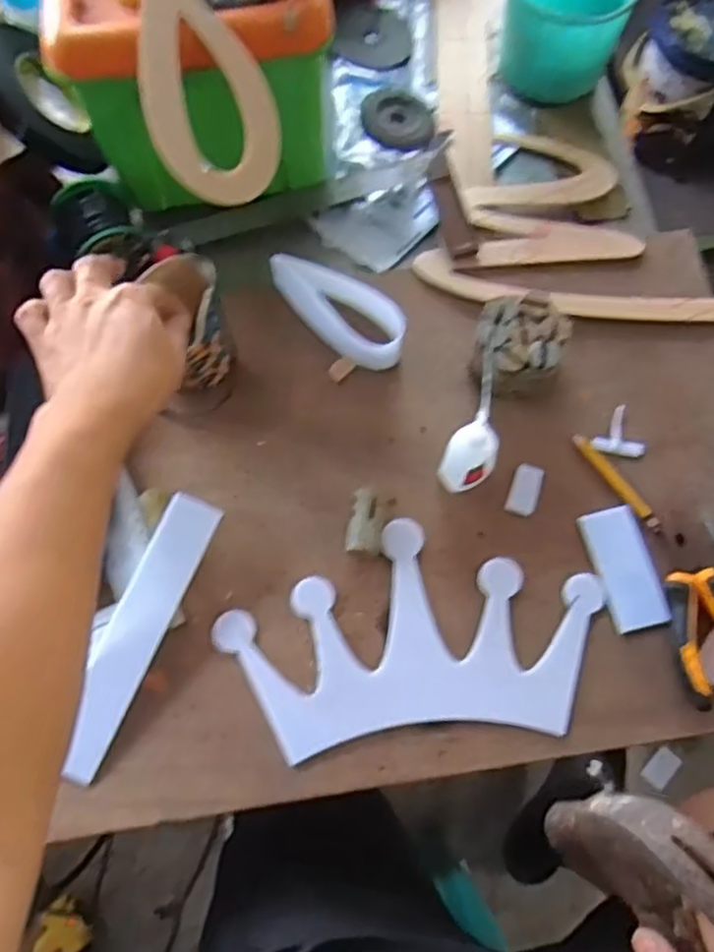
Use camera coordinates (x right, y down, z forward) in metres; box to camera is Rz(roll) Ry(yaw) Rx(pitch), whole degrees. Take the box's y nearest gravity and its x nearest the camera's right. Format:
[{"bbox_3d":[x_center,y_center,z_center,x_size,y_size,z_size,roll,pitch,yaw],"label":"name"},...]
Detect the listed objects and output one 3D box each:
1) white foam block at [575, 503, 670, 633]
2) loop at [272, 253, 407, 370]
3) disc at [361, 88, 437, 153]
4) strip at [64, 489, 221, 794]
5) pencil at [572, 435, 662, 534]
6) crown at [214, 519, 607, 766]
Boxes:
[{"bbox_3d":[0.203,0.070,0.560,0.040,0.010,0.092,-12,72,-3],"label":"white foam block"},{"bbox_3d":[-0.019,-0.141,0.619,0.133,0.040,0.046,36,76,12],"label":"loop"},{"bbox_3d":[0.041,-0.351,0.725,0.070,0.010,0.072,0,72,1],"label":"disc"},{"bbox_3d":[-0.160,0.113,0.537,0.043,0.008,0.206,24,77,-3],"label":"strip"},{"bbox_3d":[0.205,0.005,0.581,0.012,0.007,0.096,-32,74,-10],"label":"pencil"},{"bbox_3d":[0.041,0.116,0.547,0.273,0.006,0.152,-6,72,-1],"label":"crown"}]

